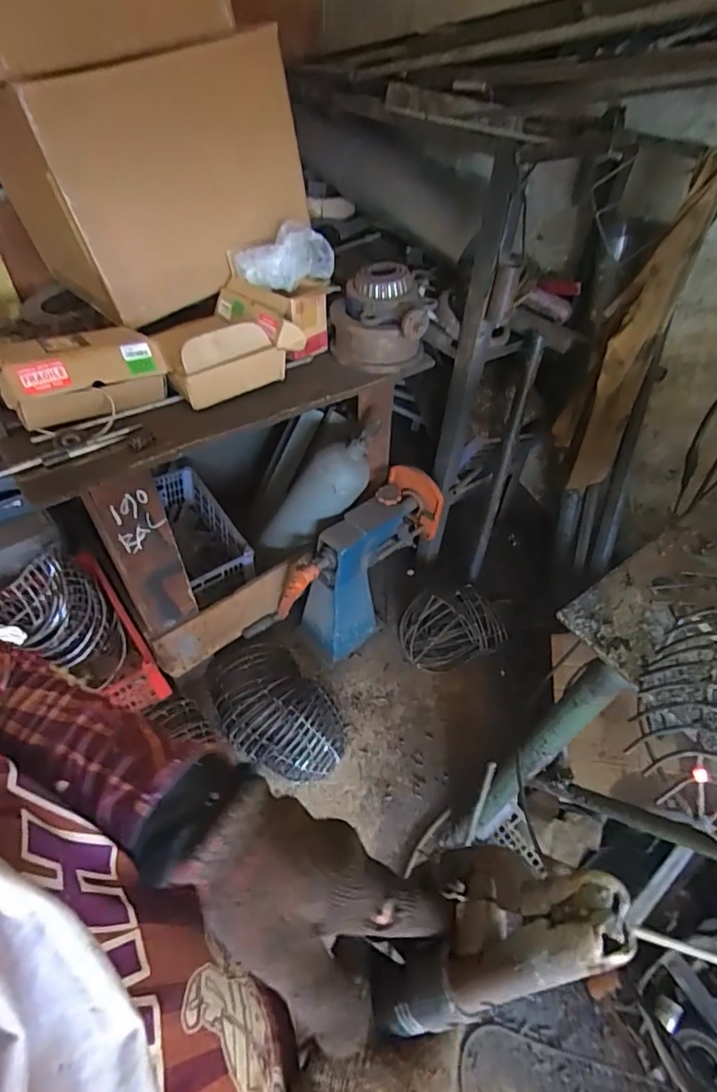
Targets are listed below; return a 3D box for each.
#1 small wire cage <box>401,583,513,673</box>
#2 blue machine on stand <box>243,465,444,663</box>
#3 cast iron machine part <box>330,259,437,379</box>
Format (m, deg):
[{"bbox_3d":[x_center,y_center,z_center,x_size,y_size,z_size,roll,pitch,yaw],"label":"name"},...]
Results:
[{"bbox_3d":[0.293,0.246,1.590,0.327,0.150,0.219,-6,49,-8],"label":"small wire cage"},{"bbox_3d":[-0.026,0.079,1.492,0.577,0.422,0.200,-34,58,-29],"label":"blue machine on stand"},{"bbox_3d":[0.059,-0.536,1.247,0.243,0.192,0.212,24,51,18],"label":"cast iron machine part"}]

